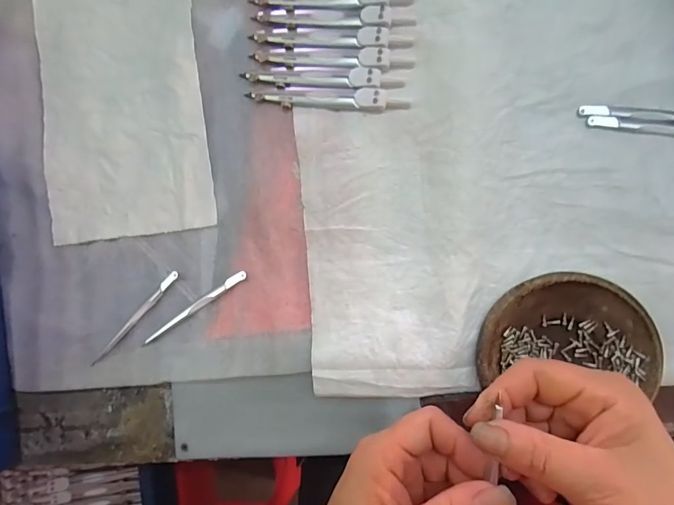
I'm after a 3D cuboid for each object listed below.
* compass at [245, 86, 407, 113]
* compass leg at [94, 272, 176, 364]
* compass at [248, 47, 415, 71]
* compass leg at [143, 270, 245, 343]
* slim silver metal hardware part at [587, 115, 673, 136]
[{"bbox_3d":[-0.009,-0.121,0.300,0.125,0.007,0.017,6,91,9],"label":"compass"},{"bbox_3d":[-0.170,0.056,0.326,0.008,0.004,0.106,43,96,6],"label":"compass leg"},{"bbox_3d":[-0.005,-0.152,0.301,0.126,0.007,0.016,7,91,9],"label":"compass"},{"bbox_3d":[-0.117,0.045,0.317,0.103,0.005,0.008,-33,85,7],"label":"compass leg"},{"bbox_3d":[0.232,-0.085,0.264,0.108,0.004,0.010,9,91,9],"label":"slim silver metal hardware part"}]

